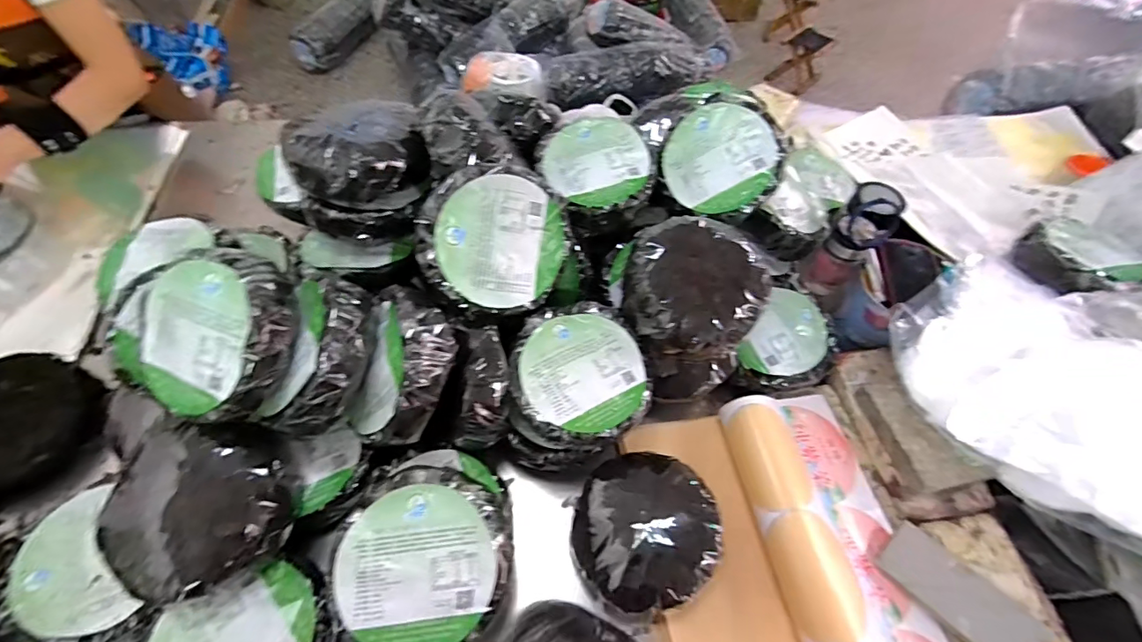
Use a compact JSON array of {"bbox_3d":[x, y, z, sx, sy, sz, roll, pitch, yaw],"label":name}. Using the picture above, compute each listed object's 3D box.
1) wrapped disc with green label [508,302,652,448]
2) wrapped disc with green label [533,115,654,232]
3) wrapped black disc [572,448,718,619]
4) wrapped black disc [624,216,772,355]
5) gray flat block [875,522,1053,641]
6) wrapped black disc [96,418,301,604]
[{"bbox_3d":[0.009,0.072,0.627,0.166,0.070,0.175,2,57,-3],"label":"wrapped disc with green label"},{"bbox_3d":[0.037,-0.224,0.738,0.164,0.064,0.175,-17,60,-15],"label":"wrapped disc with green label"},{"bbox_3d":[0.087,0.246,0.592,0.160,0.069,0.173,2,57,-3],"label":"wrapped black disc"},{"bbox_3d":[0.157,-0.045,0.621,0.174,0.060,0.170,1,86,0],"label":"wrapped black disc"},{"bbox_3d":[0.456,0.320,0.576,0.169,0.012,0.072,41,80,21],"label":"gray flat block"},{"bbox_3d":[-0.389,0.190,0.527,0.167,0.059,0.165,4,67,-9],"label":"wrapped black disc"}]

